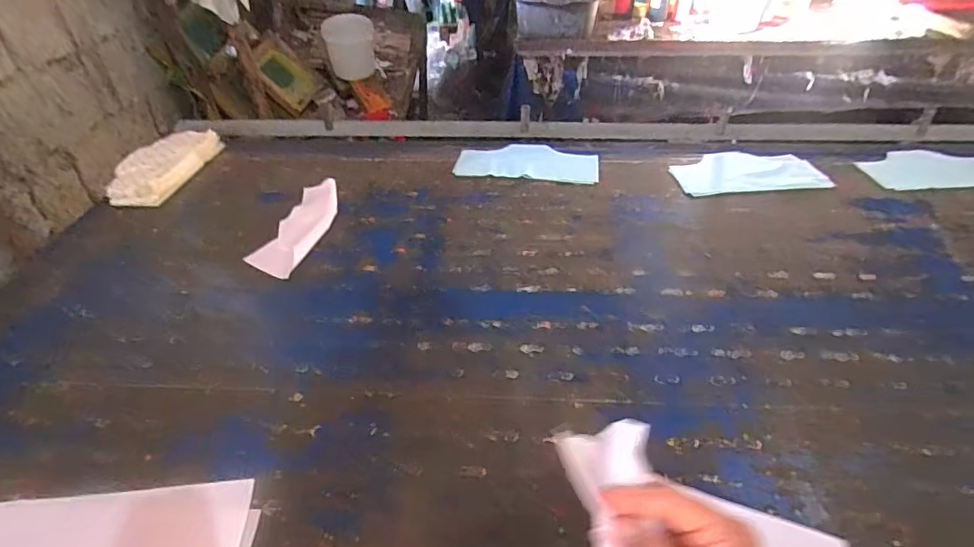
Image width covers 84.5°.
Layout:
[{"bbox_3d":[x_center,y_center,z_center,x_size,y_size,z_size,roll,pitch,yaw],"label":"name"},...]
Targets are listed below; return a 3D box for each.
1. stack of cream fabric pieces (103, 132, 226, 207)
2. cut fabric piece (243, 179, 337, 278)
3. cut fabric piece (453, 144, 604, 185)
[{"bbox_3d":[-0.722,-0.249,1.204,0.152,0.035,0.302,2,40,4],"label":"stack of cream fabric pieces"},{"bbox_3d":[-0.354,-0.095,1.030,0.095,0.016,0.320,5,40,7],"label":"cut fabric piece"},{"bbox_3d":[0.093,-0.257,1.227,0.316,0.009,0.154,4,40,7],"label":"cut fabric piece"}]

